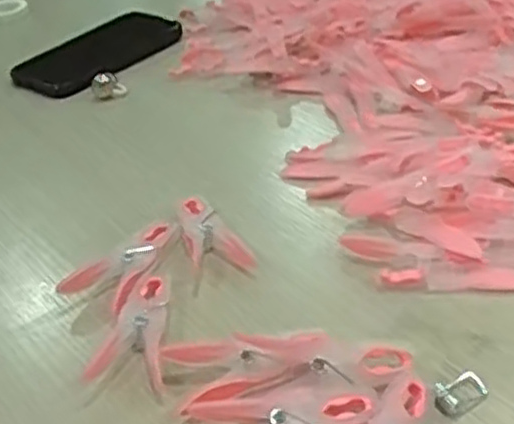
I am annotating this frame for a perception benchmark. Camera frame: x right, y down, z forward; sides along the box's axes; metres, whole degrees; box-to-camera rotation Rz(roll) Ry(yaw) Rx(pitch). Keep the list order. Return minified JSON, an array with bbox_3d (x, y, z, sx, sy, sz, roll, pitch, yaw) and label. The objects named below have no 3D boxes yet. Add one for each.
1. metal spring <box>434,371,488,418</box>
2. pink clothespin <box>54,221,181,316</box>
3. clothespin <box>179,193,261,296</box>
[{"bbox_3d":[0.090,0.079,0.327,0.027,0.005,0.015,-24,39,-24],"label":"metal spring"},{"bbox_3d":[-0.069,0.026,0.417,0.041,0.013,0.077,15,41,27],"label":"pink clothespin"},{"bbox_3d":[-0.024,0.014,0.438,0.037,0.007,0.083,-11,36,-6],"label":"clothespin"}]

